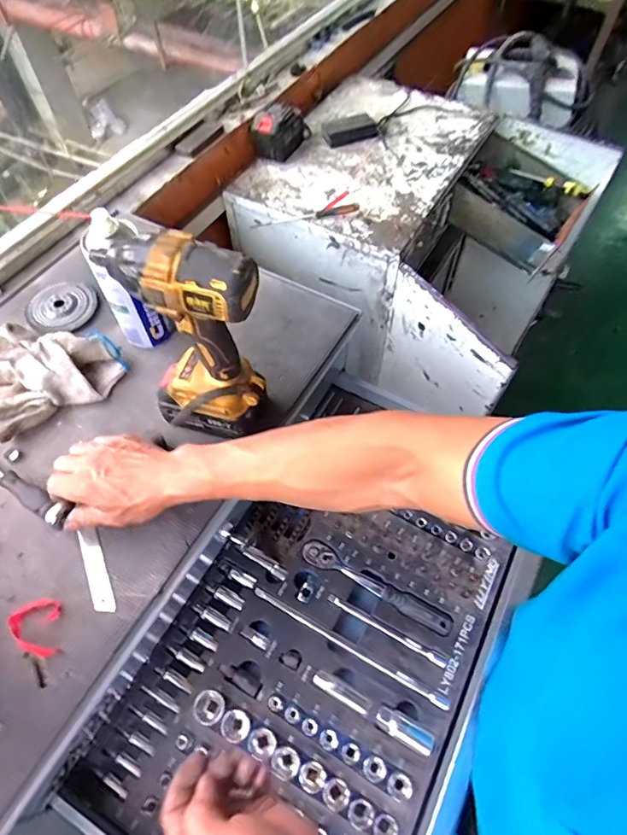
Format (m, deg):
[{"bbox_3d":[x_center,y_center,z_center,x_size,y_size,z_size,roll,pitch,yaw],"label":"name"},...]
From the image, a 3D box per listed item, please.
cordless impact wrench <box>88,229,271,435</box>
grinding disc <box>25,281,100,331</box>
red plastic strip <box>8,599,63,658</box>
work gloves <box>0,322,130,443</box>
[{"bbox_3d":[-0.115,-0.069,0.492,0.130,0.248,0.069,11,59,6],"label":"cordless impact wrench"},{"bbox_3d":[-0.358,-0.159,0.685,0.086,0.015,0.085,0,59,0],"label":"grinding disc"},{"bbox_3d":[-0.272,0.206,0.470,0.047,0.009,0.053,-7,59,-5],"label":"red plastic strip"},{"bbox_3d":[-0.345,-0.068,0.613,0.171,0.053,0.150,-30,63,-17],"label":"work gloves"}]

